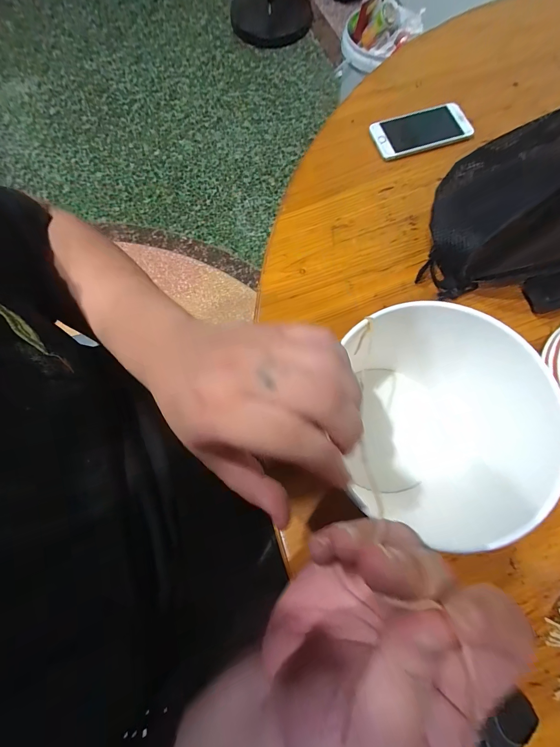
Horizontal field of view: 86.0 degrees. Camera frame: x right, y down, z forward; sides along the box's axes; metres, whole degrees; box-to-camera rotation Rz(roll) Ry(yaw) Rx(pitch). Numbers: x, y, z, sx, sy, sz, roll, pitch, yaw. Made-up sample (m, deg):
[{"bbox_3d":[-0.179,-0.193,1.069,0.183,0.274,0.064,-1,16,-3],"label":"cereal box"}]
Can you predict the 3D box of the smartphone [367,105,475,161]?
[{"bbox_3d":[0.194,-0.335,0.415,0.128,0.010,0.063,-16,77,-2],"label":"smartphone"}]

